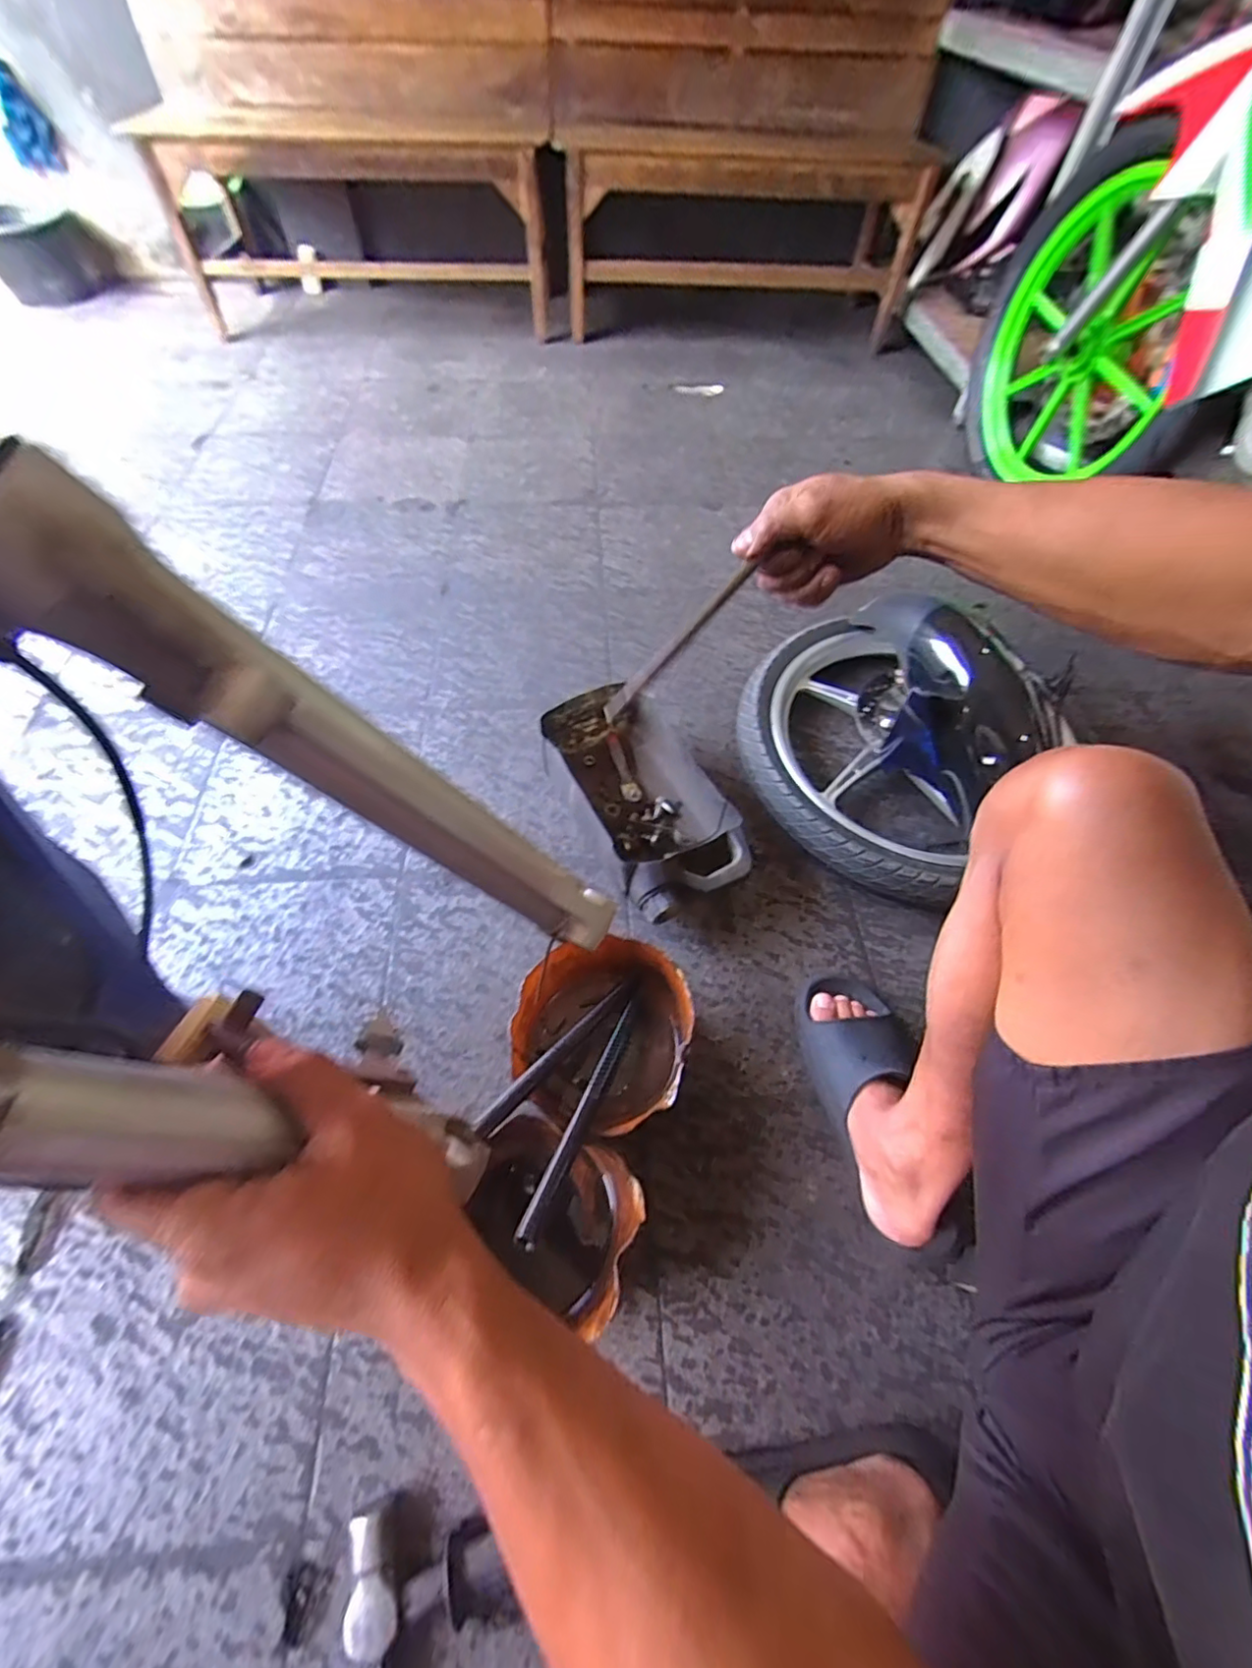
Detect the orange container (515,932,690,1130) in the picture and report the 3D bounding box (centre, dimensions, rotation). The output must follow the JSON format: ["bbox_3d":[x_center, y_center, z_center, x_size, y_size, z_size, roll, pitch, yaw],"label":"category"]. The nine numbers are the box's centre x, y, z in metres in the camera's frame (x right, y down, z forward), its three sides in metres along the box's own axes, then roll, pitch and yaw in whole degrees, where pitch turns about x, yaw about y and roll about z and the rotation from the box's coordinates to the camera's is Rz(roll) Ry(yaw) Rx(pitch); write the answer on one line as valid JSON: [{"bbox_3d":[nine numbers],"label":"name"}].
[{"bbox_3d":[-0.018,0.229,0.644,0.187,0.137,0.167,-31,65,-20],"label":"orange container"}]

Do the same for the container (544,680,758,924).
[{"bbox_3d":[0.018,-0.044,0.804,0.184,0.098,0.335,-25,63,-17],"label":"container"}]

